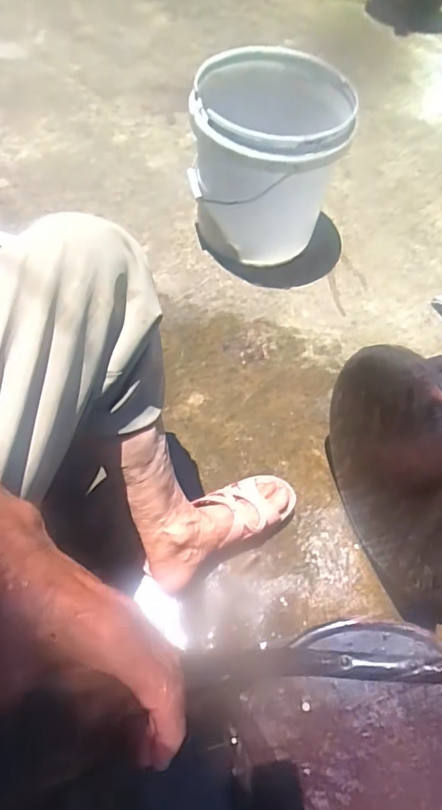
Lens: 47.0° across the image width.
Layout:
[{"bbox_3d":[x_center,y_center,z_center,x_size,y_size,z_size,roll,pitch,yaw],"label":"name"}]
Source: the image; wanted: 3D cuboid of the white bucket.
[{"bbox_3d":[0.072,-0.424,0.913,0.241,0.273,0.256,1,55,-2],"label":"white bucket"}]

